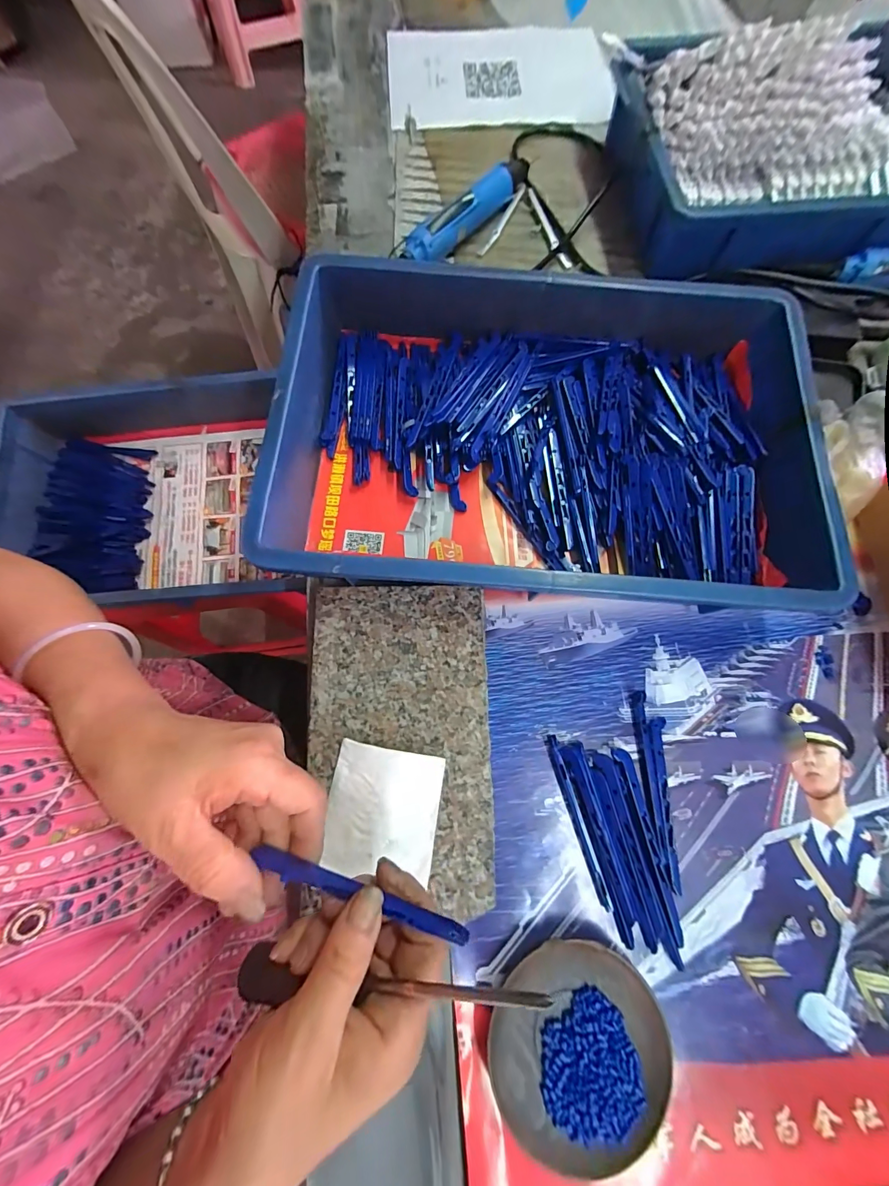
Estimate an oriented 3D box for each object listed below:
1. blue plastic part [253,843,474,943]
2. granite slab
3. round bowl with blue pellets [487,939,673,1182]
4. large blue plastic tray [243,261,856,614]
[{"bbox_3d":[-0.044,0.151,0.197,0.113,0.005,0.009,11,74,12],"label":"blue plastic part"},{"bbox_3d":[-0.033,0.106,0.301,0.132,0.025,0.220,-1,74,-2],"label":"granite slab"},{"bbox_3d":[0.086,0.292,0.256,0.111,0.017,0.111,0,74,-2],"label":"round bowl with blue pellets"},{"bbox_3d":[0.086,-0.132,0.342,0.425,0.078,0.287,4,74,-1],"label":"large blue plastic tray"}]

